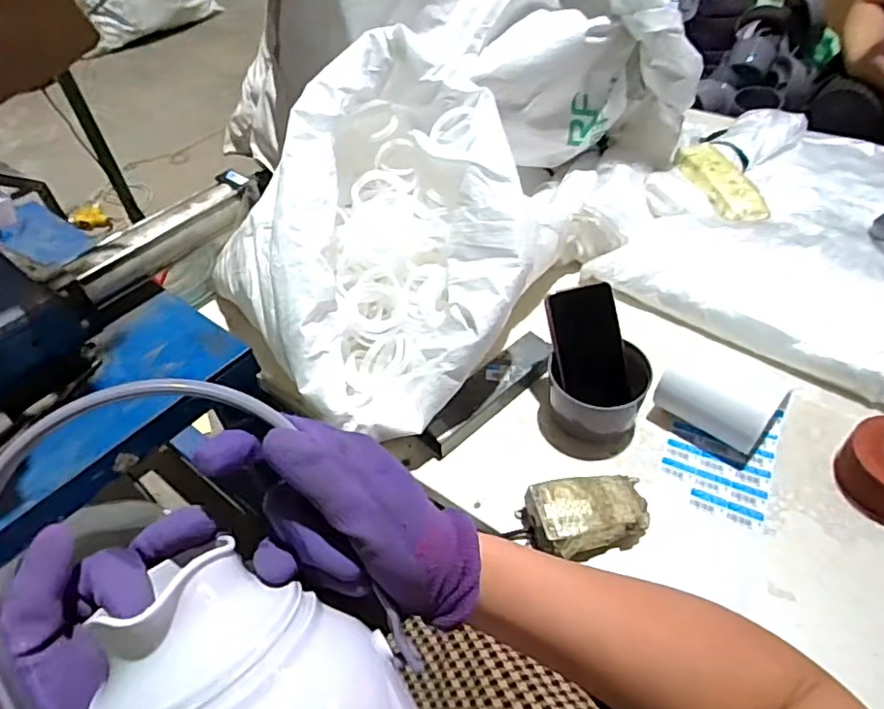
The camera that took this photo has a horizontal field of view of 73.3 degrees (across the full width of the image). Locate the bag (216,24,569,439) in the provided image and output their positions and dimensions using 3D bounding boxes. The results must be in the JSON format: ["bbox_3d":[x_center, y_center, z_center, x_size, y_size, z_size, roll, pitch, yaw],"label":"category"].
[{"bbox_3d":[-0.045,-0.135,0.662,0.264,0.252,0.381,-5,47,0],"label":"bag"}]

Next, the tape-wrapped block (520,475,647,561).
[{"bbox_3d":[0.148,0.160,0.593,0.123,0.051,0.067,-13,48,-8],"label":"tape-wrapped block"}]

